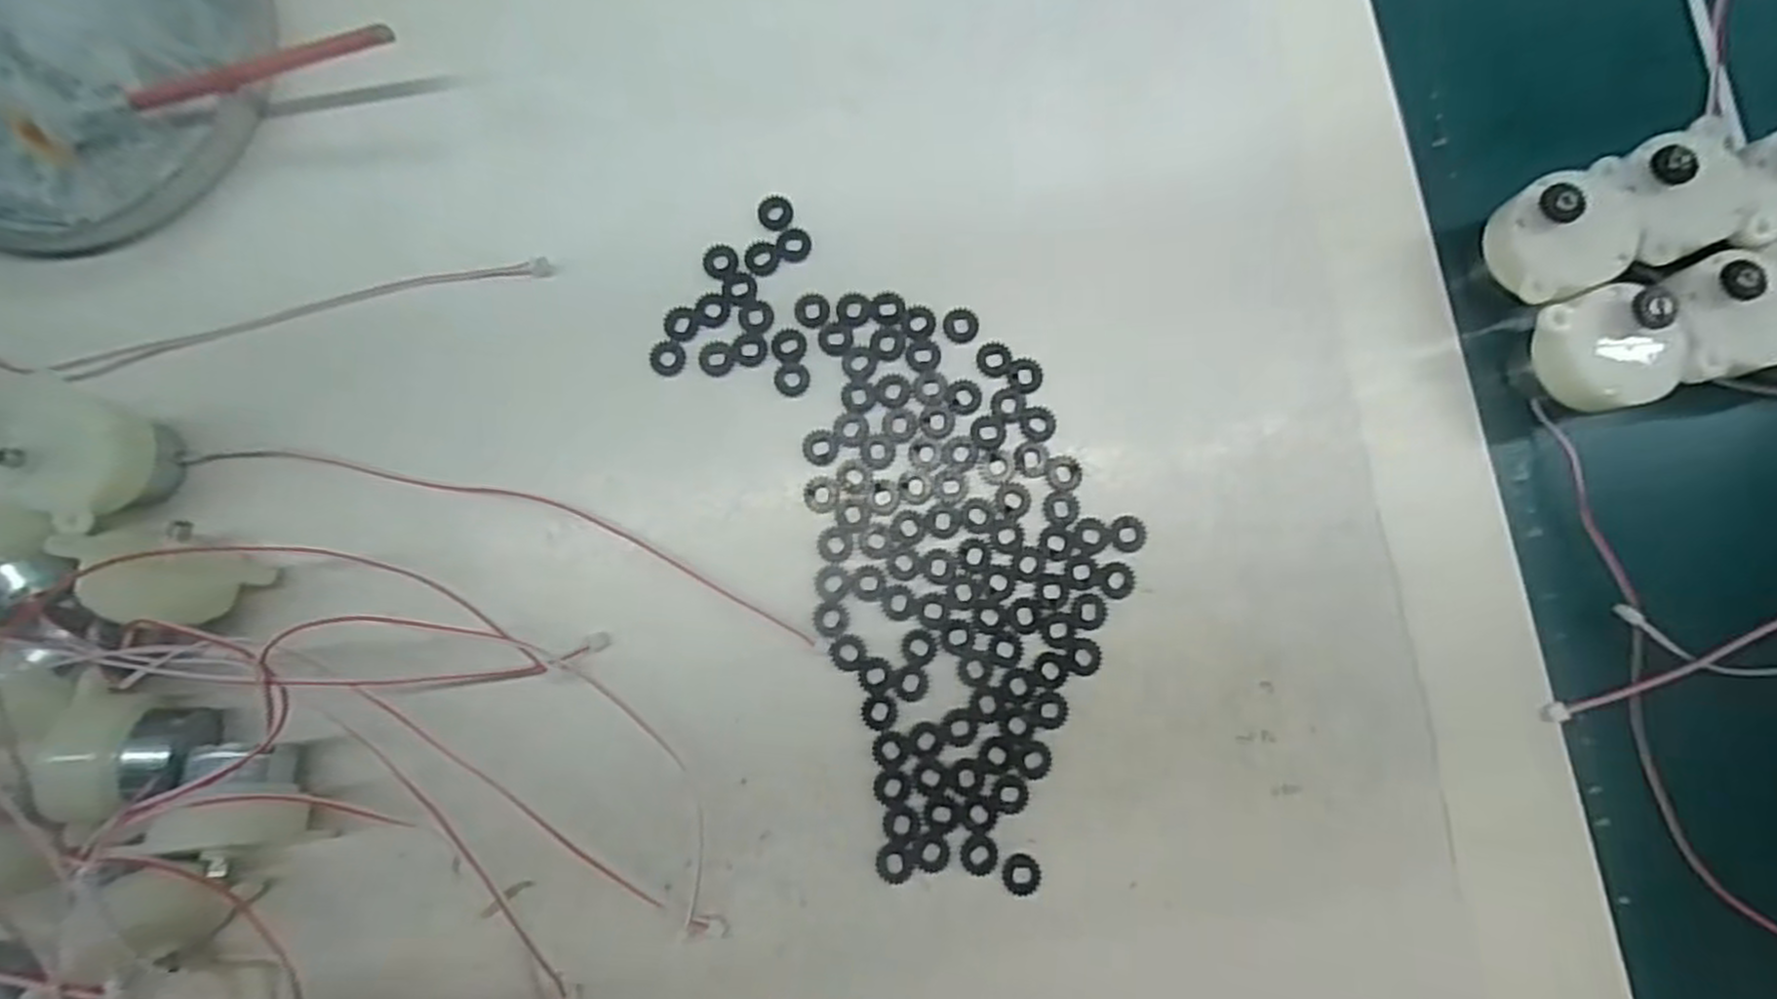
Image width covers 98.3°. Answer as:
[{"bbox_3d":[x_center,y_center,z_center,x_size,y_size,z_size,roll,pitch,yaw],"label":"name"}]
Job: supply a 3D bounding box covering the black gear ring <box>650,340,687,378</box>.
[{"bbox_3d":[-0.066,-0.042,0.228,0.011,0.004,0.010,0,83,1],"label":"black gear ring"}]

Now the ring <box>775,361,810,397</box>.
[{"bbox_3d":[-0.029,-0.036,0.227,0.010,0.004,0.010,-27,83,-2],"label":"ring"}]

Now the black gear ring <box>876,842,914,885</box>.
[{"bbox_3d":[0.002,0.101,0.211,0.010,0.004,0.011,0,83,1],"label":"black gear ring"}]

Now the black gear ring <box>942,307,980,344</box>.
[{"bbox_3d":[0.022,-0.052,0.228,0.011,0.004,0.011,0,83,1],"label":"black gear ring"}]

